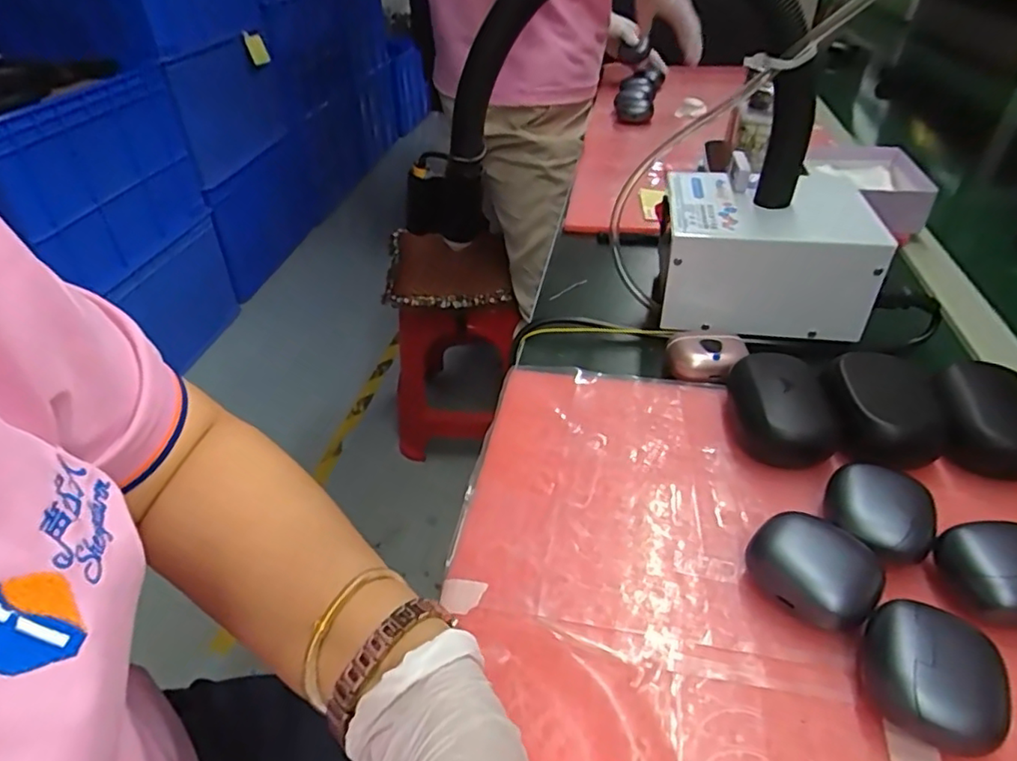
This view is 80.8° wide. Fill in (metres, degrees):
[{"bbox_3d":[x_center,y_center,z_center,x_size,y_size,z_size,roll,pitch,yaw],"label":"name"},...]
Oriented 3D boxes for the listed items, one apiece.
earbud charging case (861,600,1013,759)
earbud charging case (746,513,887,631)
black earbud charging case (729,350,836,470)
[{"bbox_3d":[0.177,0.125,0.251,0.049,0.032,0.047,21,44,26],"label":"earbud charging case"},{"bbox_3d":[0.149,0.095,0.294,0.047,0.027,0.054,-27,45,-29],"label":"earbud charging case"},{"bbox_3d":[0.174,0.015,0.385,0.057,0.036,0.081,4,39,9],"label":"black earbud charging case"}]

